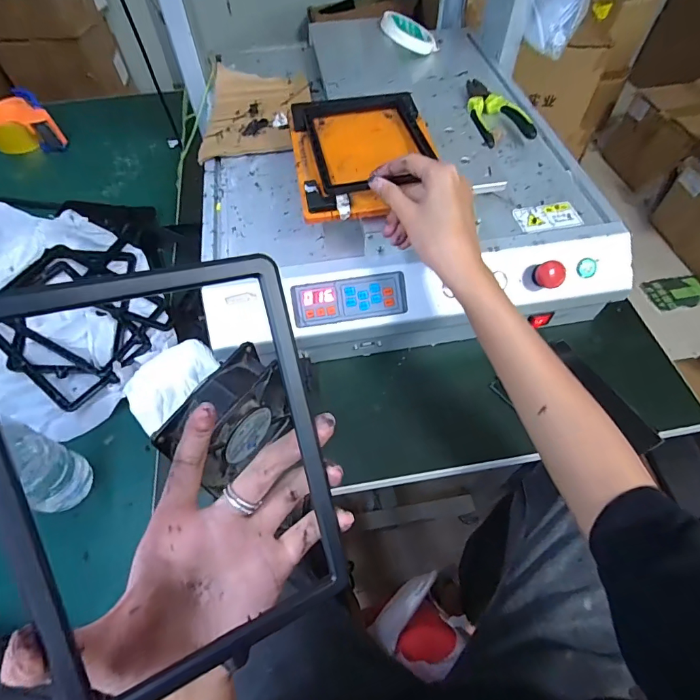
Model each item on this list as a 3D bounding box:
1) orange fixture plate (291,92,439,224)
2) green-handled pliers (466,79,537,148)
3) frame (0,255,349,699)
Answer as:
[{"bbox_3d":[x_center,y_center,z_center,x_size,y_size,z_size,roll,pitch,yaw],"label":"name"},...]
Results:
[{"bbox_3d":[0.016,-0.221,0.451,0.150,0.020,0.198,-8,58,-4],"label":"orange fixture plate"},{"bbox_3d":[0.191,-0.329,0.566,0.070,0.013,0.158,-10,58,-5],"label":"green-handled pliers"},{"bbox_3d":[-0.069,0.051,0.170,0.117,0.020,0.167,-16,97,-27],"label":"frame"}]

